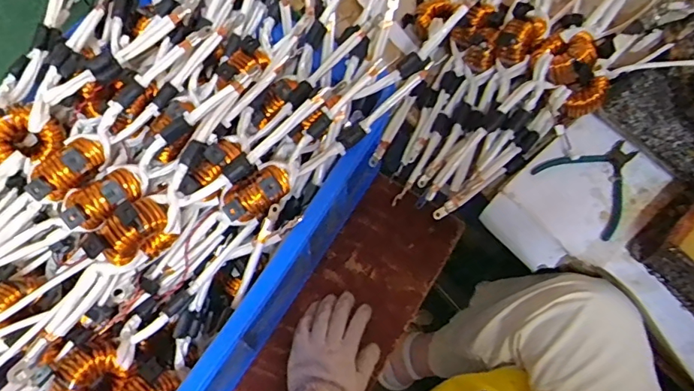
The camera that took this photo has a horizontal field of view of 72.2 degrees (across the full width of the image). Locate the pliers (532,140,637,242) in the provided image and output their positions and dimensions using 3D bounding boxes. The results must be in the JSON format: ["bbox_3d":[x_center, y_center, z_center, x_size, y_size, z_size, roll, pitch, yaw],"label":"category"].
[{"bbox_3d":[0.316,-0.024,0.642,0.120,0.014,0.147,23,67,9],"label":"pliers"}]

